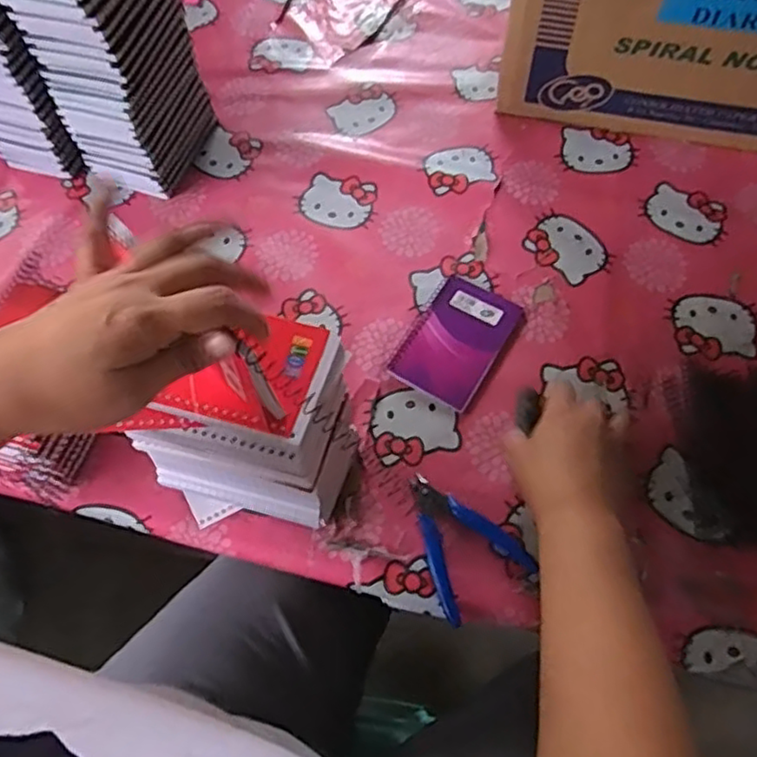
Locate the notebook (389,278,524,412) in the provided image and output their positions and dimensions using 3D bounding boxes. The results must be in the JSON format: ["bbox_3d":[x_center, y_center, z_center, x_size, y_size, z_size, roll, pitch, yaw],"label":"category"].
[{"bbox_3d":[0.076,-0.037,0.633,0.085,0.007,0.129,29,66,16],"label":"notebook"}]

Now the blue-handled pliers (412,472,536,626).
[{"bbox_3d":[0.072,0.130,0.547,0.080,0.008,0.118,-20,63,-9],"label":"blue-handled pliers"}]

